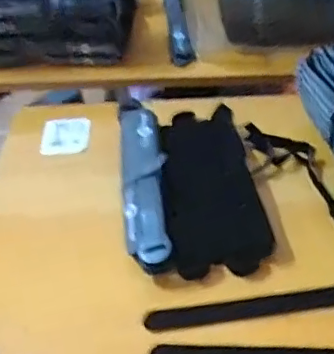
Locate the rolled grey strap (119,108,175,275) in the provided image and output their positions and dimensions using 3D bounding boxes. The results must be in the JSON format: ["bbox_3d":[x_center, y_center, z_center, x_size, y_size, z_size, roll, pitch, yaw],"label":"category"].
[{"bbox_3d":[-0.022,0.003,0.538,0.042,0.042,0.216,-6,43,-2],"label":"rolled grey strap"}]

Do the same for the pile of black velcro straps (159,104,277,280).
[{"bbox_3d":[0.039,0.004,0.547,0.086,0.025,0.205,-8,43,-3],"label":"pile of black velcro straps"}]

